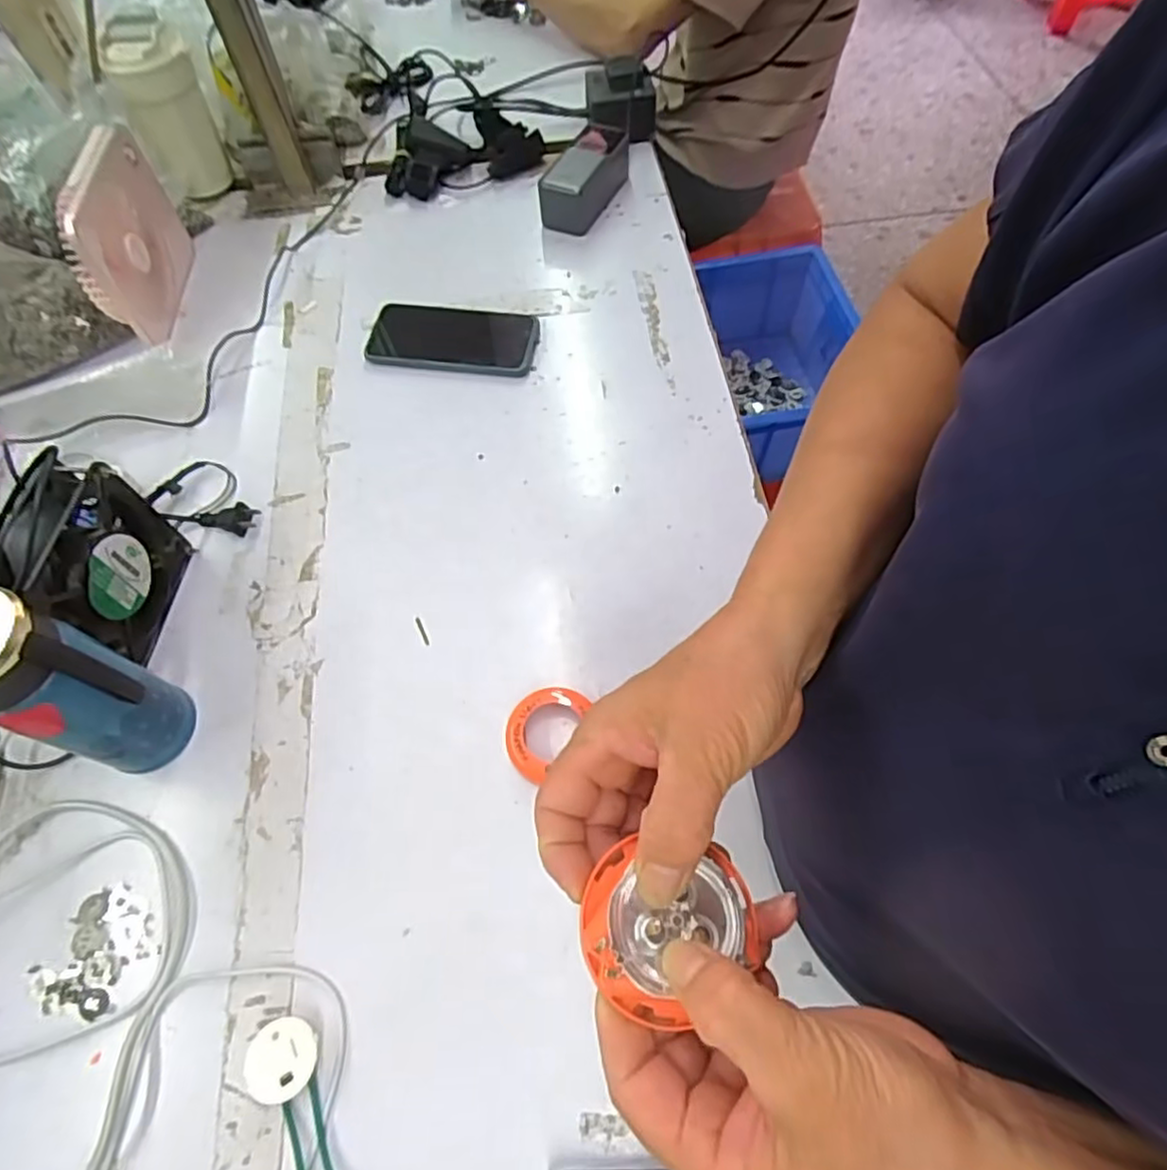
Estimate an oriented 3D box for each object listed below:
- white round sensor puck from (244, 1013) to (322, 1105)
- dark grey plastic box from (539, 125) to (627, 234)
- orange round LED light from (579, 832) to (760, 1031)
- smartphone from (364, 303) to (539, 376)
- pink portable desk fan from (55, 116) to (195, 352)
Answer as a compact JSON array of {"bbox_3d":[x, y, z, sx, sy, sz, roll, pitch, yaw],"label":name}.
[{"bbox_3d":[-0.169,0.268,0.381,0.037,0.020,0.038,-1,63,2],"label":"white round sensor puck"},{"bbox_3d":[0.004,-0.448,0.725,0.060,0.050,0.153,18,65,12],"label":"dark grey plastic box"},{"bbox_3d":[0.031,0.125,0.243,0.063,0.023,0.056,4,63,5],"label":"orange round LED light"},{"bbox_3d":[-0.126,-0.239,0.650,0.160,0.014,0.080,6,63,6],"label":"smartphone"},{"bbox_3d":[-0.433,-0.333,0.640,0.034,0.135,0.164,-7,62,-1],"label":"pink portable desk fan"}]

